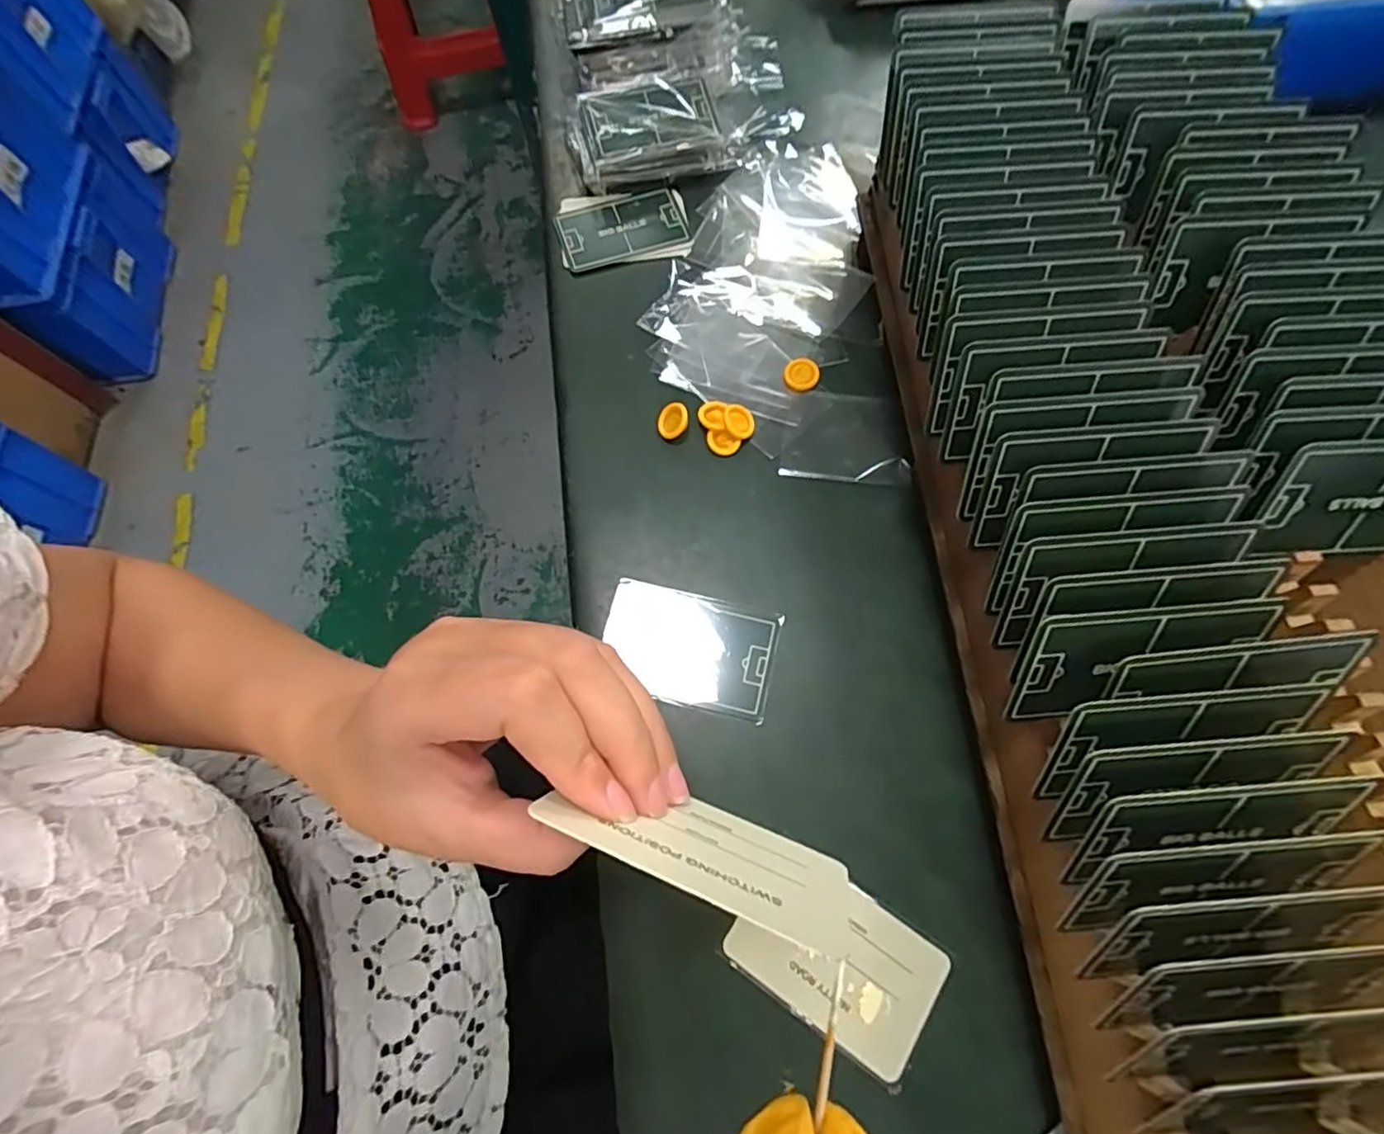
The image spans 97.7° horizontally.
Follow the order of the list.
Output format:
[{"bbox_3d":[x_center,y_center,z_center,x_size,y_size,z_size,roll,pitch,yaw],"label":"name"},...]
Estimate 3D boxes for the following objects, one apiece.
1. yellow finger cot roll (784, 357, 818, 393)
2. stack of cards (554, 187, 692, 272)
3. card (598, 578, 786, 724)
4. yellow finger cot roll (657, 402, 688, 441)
[{"bbox_3d":[0.065,-0.115,0.363,0.021,0.006,0.020,-1,70,2],"label":"yellow finger cot roll"},{"bbox_3d":[-0.046,-0.228,0.408,0.086,0.008,0.060,-7,70,-1],"label":"stack of cards"},{"bbox_3d":[-0.001,0.042,0.307,0.087,0.004,0.056,13,74,2],"label":"card"},{"bbox_3d":[-0.011,-0.084,0.349,0.019,0.005,0.019,0,90,23],"label":"yellow finger cot roll"}]

